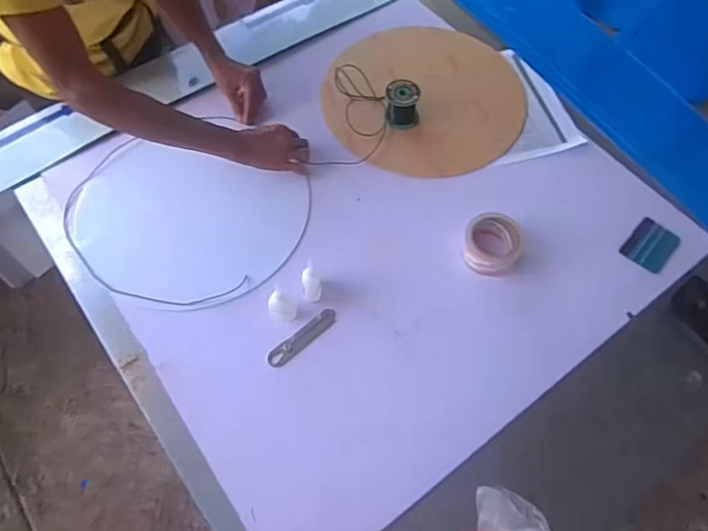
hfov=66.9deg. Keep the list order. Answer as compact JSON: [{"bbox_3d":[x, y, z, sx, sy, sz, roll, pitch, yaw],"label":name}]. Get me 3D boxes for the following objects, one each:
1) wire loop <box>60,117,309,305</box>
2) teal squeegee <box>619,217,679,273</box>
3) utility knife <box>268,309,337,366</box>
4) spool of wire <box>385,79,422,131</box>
[{"bbox_3d":[-0.294,-0.099,0.953,0.408,0.013,0.377,-1,64,2],"label":"wire loop"},{"bbox_3d":[0.515,-0.035,0.929,0.072,0.007,0.094,38,68,17],"label":"teal squeegee"},{"bbox_3d":[-0.081,0.114,0.847,0.125,0.013,0.027,-37,69,-18],"label":"utility knife"},{"bbox_3d":[0.093,-0.309,1.028,0.060,0.066,0.061,0,63,-1],"label":"spool of wire"}]

